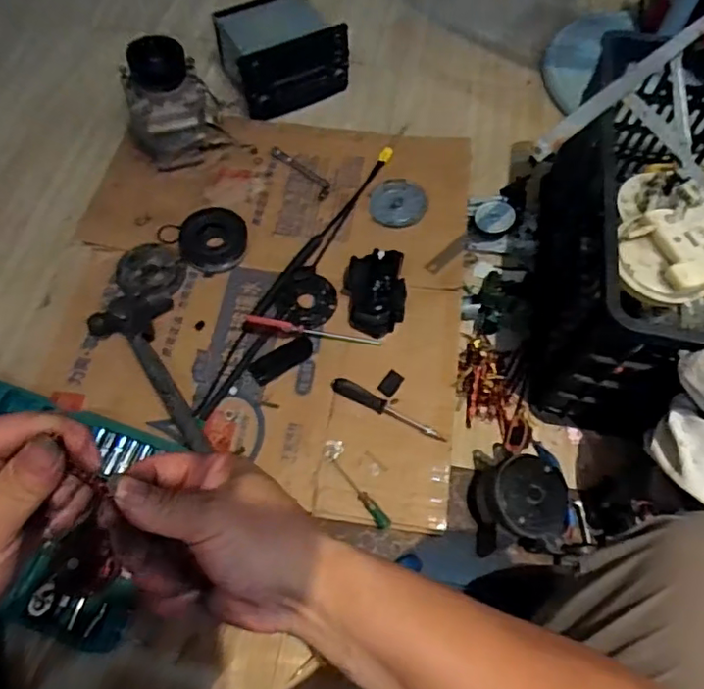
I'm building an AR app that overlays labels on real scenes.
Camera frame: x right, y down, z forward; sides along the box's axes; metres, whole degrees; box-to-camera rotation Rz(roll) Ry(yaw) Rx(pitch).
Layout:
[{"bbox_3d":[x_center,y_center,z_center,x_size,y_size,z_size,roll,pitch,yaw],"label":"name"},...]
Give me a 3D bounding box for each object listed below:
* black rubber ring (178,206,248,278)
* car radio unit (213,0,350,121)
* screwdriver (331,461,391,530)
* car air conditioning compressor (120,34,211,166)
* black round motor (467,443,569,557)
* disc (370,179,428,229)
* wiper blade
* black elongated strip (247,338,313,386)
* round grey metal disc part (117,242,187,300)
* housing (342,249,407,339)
[{"bbox_3d":[-0.223,-0.167,0.944,0.101,0.025,0.113,9,62,2],"label":"black rubber ring"},{"bbox_3d":[-0.138,-0.568,1.139,0.208,0.115,0.197,-25,66,-15],"label":"car radio unit"},{"bbox_3d":[0.013,0.196,0.774,0.017,0.013,0.108,-32,68,-17],"label":"screwdriver"},{"bbox_3d":[-0.316,-0.412,1.004,0.152,0.188,0.115,-15,64,-10],"label":"car air conditioning compressor"},{"bbox_3d":[0.216,0.193,0.751,0.114,0.081,0.136,0,62,-2],"label":"black round motor"},{"bbox_3d":[0.080,-0.242,1.004,0.095,0.008,0.100,1,62,-2],"label":"disc"},{"bbox_3d":[-0.077,-0.143,0.948,0.053,0.029,0.615,26,64,11],"label":"wiper blade"},{"bbox_3d":[-0.104,0.022,0.874,0.101,0.006,0.040,-33,68,-18],"label":"black elongated strip"},{"bbox_3d":[-0.312,-0.113,0.916,0.096,0.023,0.110,-33,68,-18],"label":"round grey metal disc part"},{"bbox_3d":[0.035,-0.076,0.887,0.093,0.063,0.129,3,62,-1],"label":"housing"}]

